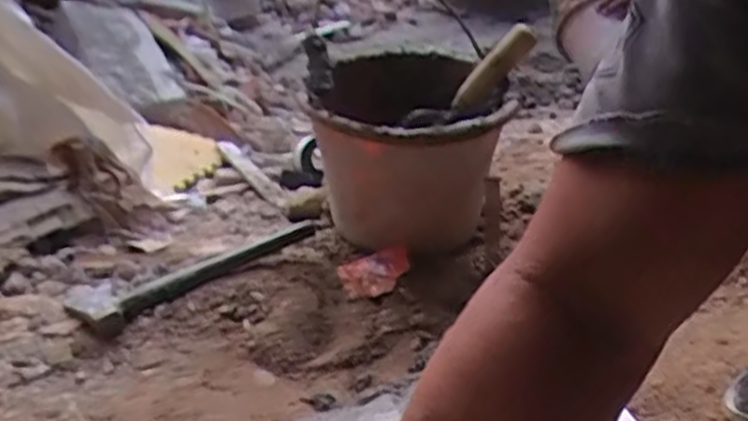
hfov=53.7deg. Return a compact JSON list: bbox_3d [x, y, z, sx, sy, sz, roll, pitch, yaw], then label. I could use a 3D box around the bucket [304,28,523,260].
[{"bbox_3d":[0.043,-0.076,0.920,0.226,0.250,0.276,-5,24,-4],"label":"bucket"}]

